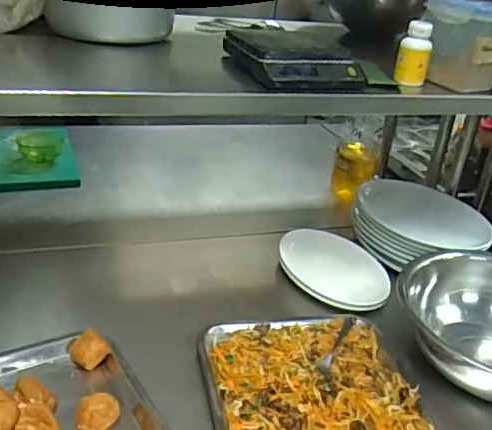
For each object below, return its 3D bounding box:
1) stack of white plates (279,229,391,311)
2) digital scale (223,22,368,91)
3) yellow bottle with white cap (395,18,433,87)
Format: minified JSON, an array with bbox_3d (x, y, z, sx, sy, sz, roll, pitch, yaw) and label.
[{"bbox_3d":[0.166,0.100,1.105,0.174,0.024,0.254,-4,29,-21],"label":"stack of white plates"},{"bbox_3d":[0.071,-0.246,0.887,0.161,0.048,0.194,-4,29,-20],"label":"digital scale"},{"bbox_3d":[0.263,-0.252,0.884,0.051,0.093,0.040,13,28,11],"label":"yellow bottle with white cap"}]

